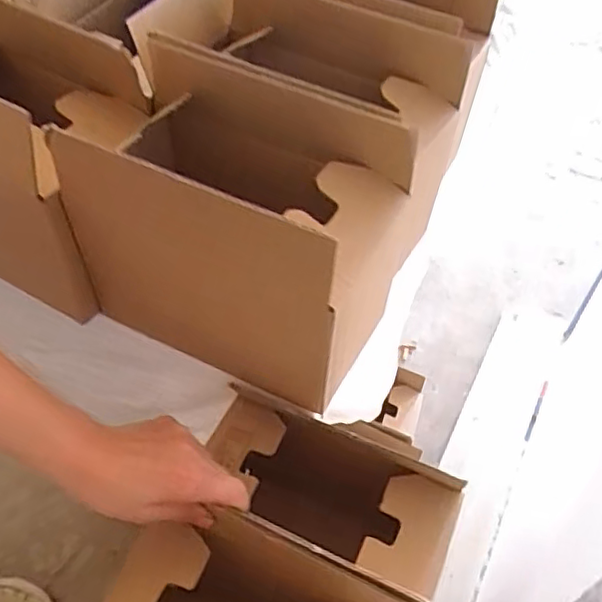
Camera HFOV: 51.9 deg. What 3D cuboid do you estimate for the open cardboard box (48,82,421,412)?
[{"bbox_3d":[-0.065,-0.062,0.512,0.268,0.221,0.135,24,55,15],"label":"open cardboard box"}]

